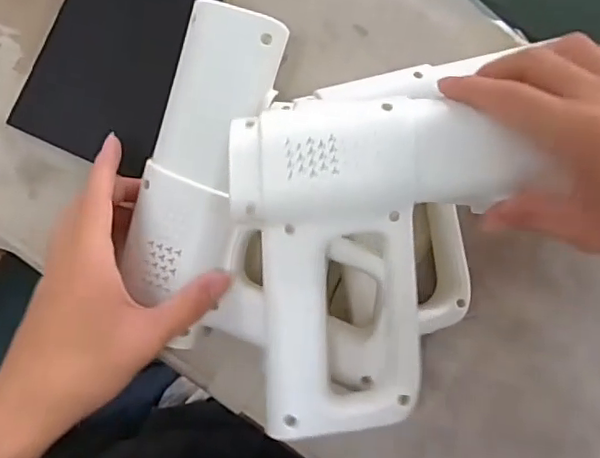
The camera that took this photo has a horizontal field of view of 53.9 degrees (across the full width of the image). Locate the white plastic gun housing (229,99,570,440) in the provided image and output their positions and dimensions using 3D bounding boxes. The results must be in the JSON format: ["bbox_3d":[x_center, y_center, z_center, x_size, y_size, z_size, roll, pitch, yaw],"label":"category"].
[{"bbox_3d":[0.054,0.015,0.327,0.166,0.033,0.172,-7,91,-10],"label":"white plastic gun housing"}]

